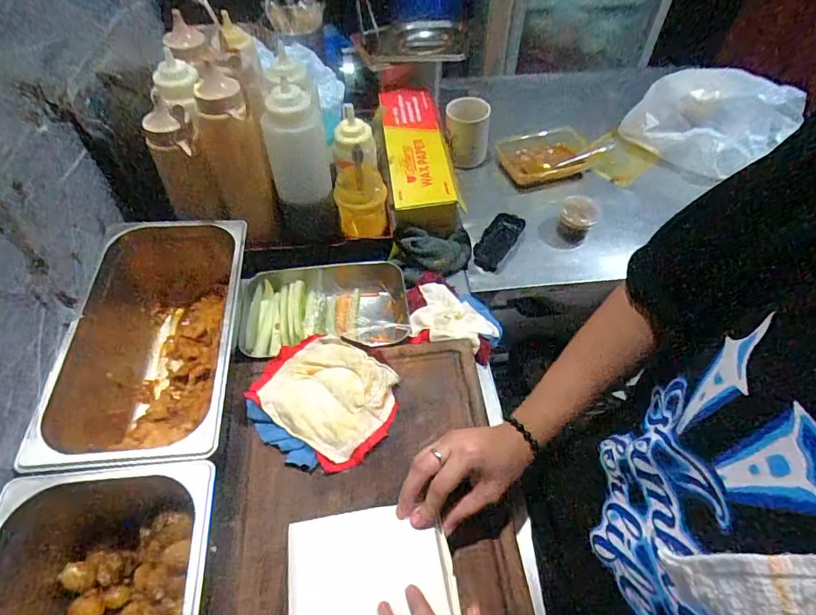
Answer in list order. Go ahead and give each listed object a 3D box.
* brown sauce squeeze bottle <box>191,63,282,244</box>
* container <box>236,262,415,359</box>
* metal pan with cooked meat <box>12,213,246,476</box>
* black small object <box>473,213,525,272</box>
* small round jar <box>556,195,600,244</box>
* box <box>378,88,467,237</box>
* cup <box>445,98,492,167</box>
[{"bbox_3d":[-0.232,-0.197,0.656,0.074,0.213,0.087,-20,55,-15],"label":"brown sauce squeeze bottle"},{"bbox_3d":[-0.119,0.005,0.692,0.235,0.060,0.171,-5,52,-4],"label":"container"},{"bbox_3d":[-0.289,0.059,0.575,0.177,0.151,0.312,-4,52,-3],"label":"metal pan with cooked meat"},{"bbox_3d":[0.152,-0.113,0.786,0.048,0.018,0.128,26,56,19],"label":"black small object"},{"bbox_3d":[0.281,-0.146,0.790,0.059,0.050,0.068,20,55,15],"label":"small round jar"},{"bbox_3d":[0.019,-0.269,0.832,0.116,0.077,0.339,-4,52,-3],"label":"box"},{"bbox_3d":[0.107,-0.314,0.865,0.079,0.101,0.081,2,52,1],"label":"cup"}]

